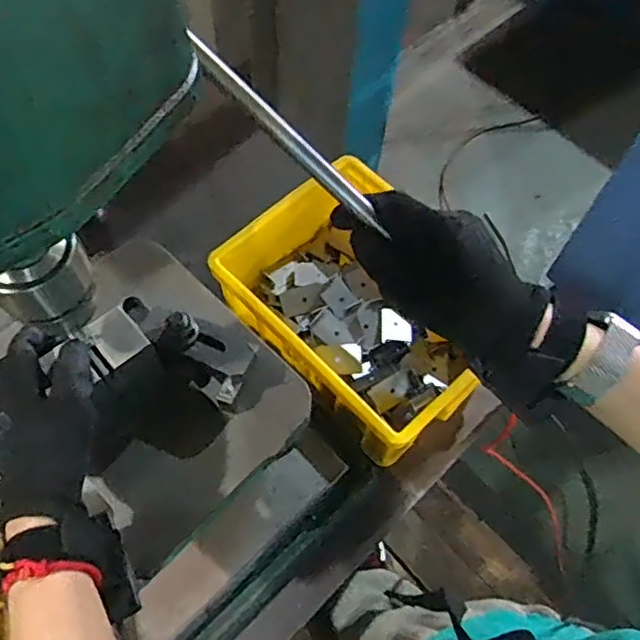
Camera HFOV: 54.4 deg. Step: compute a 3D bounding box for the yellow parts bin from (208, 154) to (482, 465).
[{"bbox_3d":[0.058,-0.024,0.820,0.256,0.110,0.335,-41,72,-20],"label":"yellow parts bin"}]

